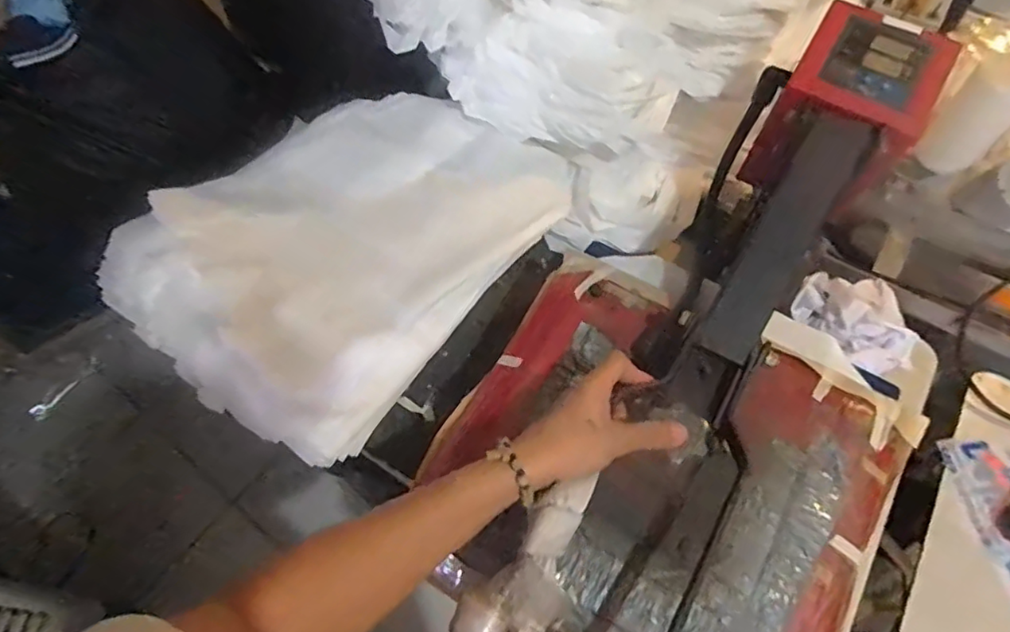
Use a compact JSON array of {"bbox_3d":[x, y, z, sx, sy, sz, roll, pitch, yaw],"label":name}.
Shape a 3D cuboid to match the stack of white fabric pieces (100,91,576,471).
[{"bbox_3d":[-0.201,-0.116,0.760,0.391,0.121,0.529,38,66,21],"label":"stack of white fabric pieces"}]

